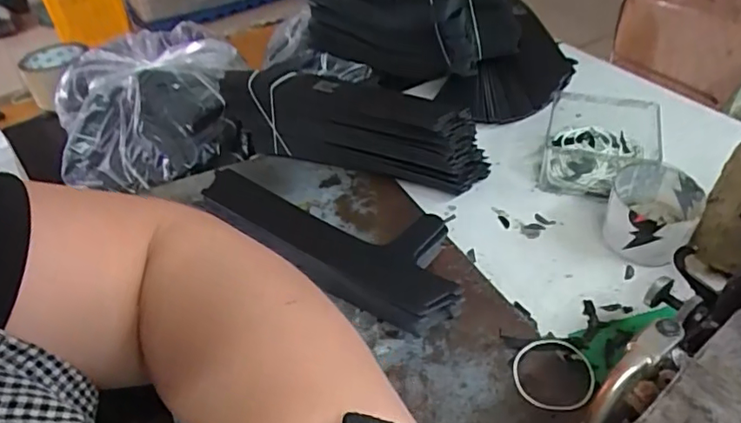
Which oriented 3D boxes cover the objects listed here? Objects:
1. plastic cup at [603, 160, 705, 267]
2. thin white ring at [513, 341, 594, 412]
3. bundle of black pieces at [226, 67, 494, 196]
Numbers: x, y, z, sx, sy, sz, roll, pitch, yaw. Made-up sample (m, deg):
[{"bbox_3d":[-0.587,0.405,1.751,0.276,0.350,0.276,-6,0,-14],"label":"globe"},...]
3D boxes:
[{"bbox_3d":[0.234,0.003,0.472,0.065,0.055,0.073,21,48,27],"label":"plastic cup"},{"bbox_3d":[0.129,0.112,0.396,0.053,0.004,0.055,-3,41,3],"label":"thin white ring"},{"bbox_3d":[-0.018,-0.082,0.556,0.264,0.101,0.053,11,44,18],"label":"bundle of black pieces"}]

